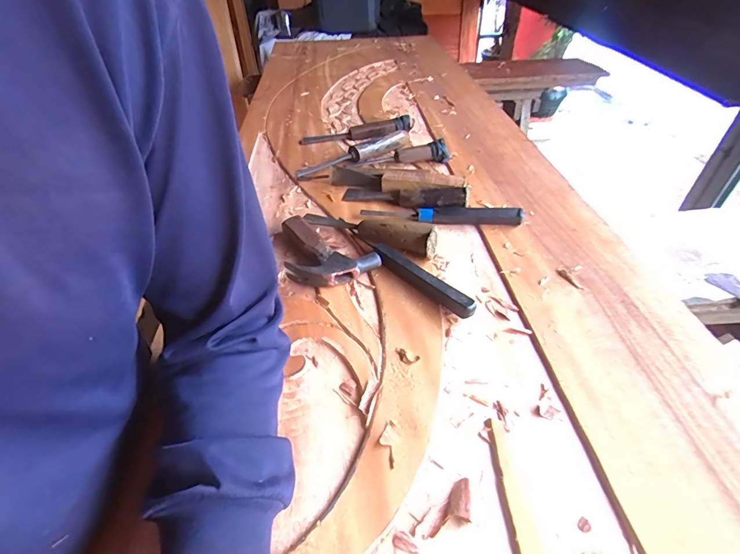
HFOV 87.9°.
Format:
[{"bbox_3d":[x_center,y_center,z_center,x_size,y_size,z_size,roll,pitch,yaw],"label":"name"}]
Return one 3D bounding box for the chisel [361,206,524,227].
[{"bbox_3d":[0.102,-0.092,0.556,0.222,0.022,0.027,4,44,7],"label":"chisel"}]

